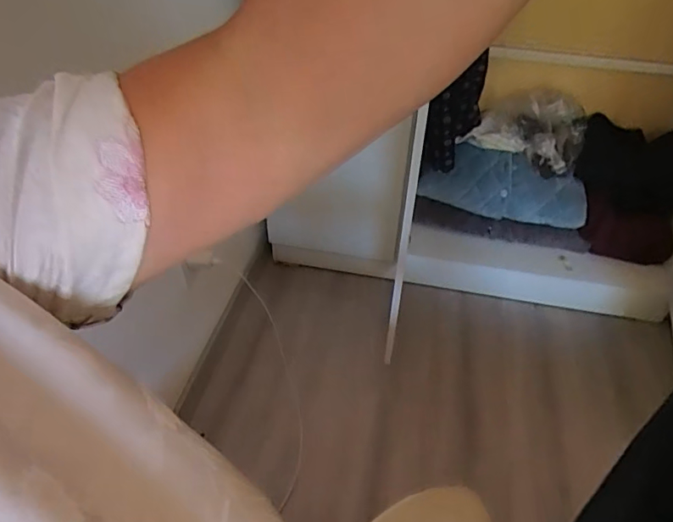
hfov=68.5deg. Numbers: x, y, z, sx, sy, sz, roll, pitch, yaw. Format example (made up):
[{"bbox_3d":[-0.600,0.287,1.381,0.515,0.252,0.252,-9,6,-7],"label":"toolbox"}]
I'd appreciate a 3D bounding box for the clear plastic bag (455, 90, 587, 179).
[{"bbox_3d":[0.540,-0.377,1.410,0.309,0.153,0.179,23,47,23],"label":"clear plastic bag"}]

